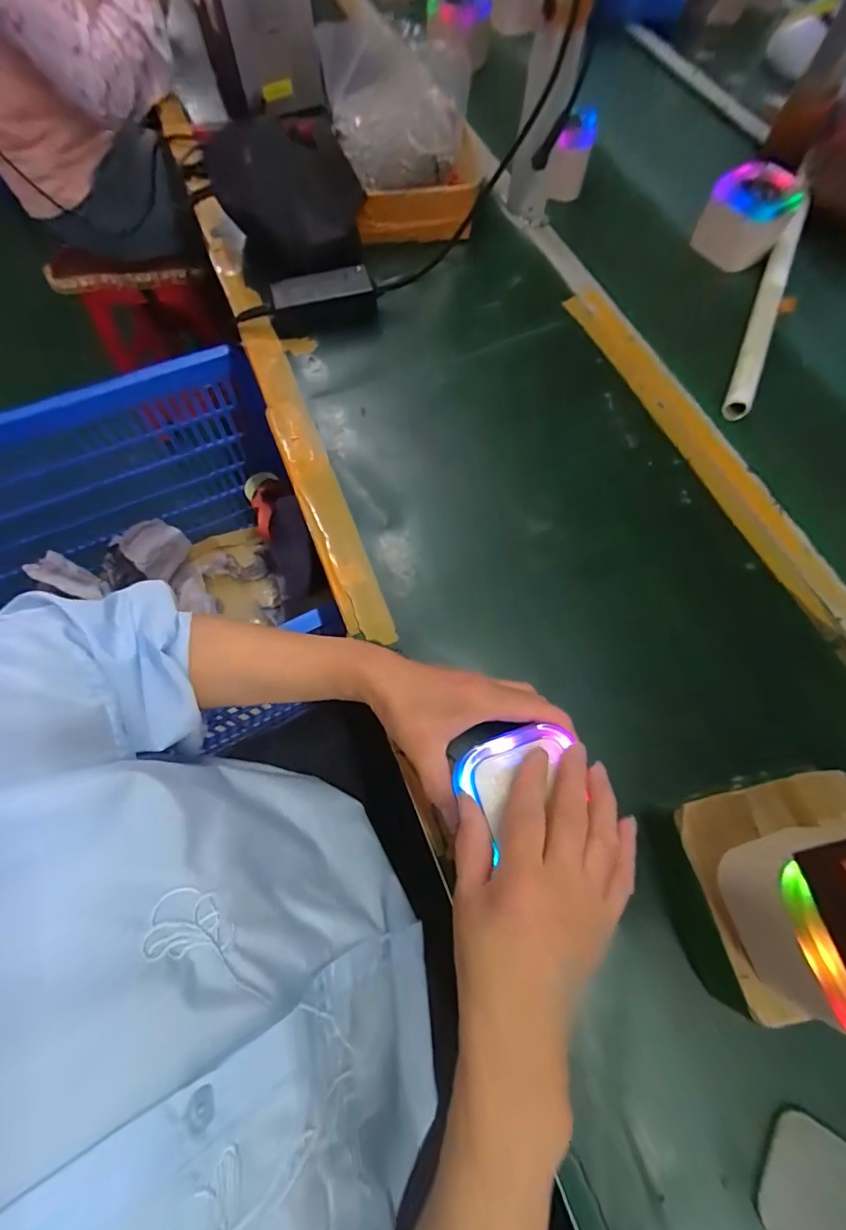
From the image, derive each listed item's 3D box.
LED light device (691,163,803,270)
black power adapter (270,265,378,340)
[{"bbox_3d":[0.414,-0.514,0.590,0.102,0.075,0.093,24,72,9],"label":"LED light device"},{"bbox_3d":[-0.118,-0.366,0.537,0.122,0.037,0.061,-13,70,-5],"label":"black power adapter"}]

